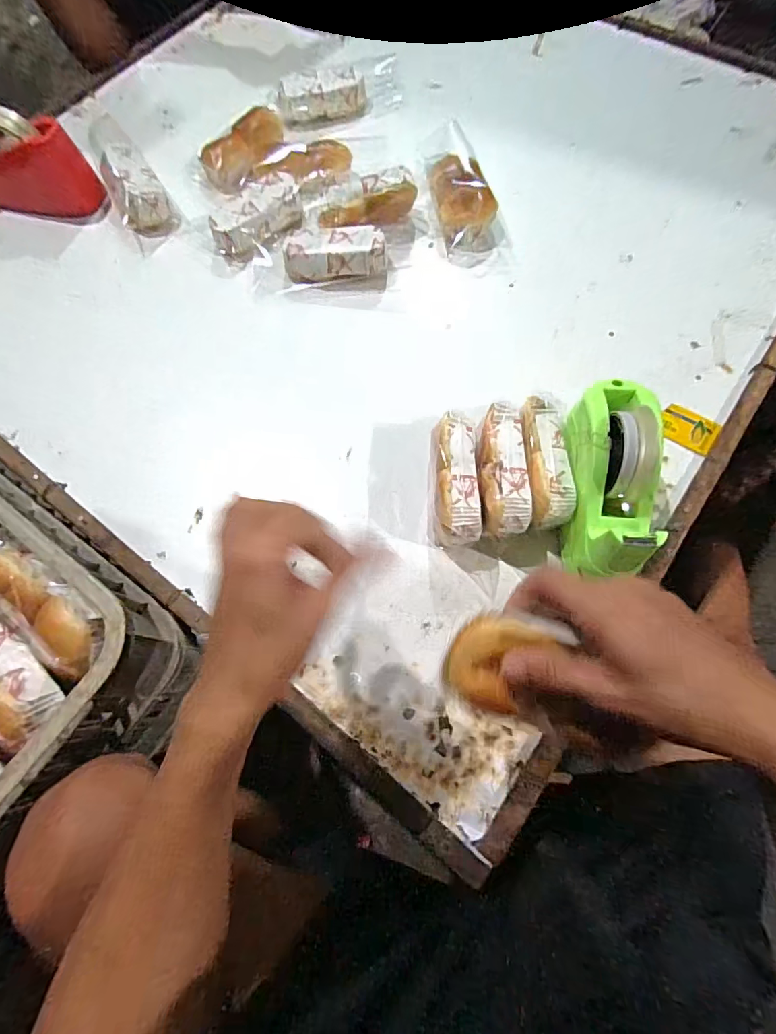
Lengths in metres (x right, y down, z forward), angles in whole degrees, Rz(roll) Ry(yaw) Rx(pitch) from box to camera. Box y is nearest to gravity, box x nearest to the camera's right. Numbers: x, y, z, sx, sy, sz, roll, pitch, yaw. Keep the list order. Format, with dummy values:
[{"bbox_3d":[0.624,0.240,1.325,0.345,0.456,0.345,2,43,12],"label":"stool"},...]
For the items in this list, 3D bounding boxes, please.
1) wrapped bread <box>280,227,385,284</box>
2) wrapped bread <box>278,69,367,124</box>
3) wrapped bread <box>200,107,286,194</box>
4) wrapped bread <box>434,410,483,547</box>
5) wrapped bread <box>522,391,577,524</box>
[{"bbox_3d":[-0.072,-0.350,0.621,0.138,0.054,0.062,4,69,4],"label":"wrapped bread"},{"bbox_3d":[-0.106,-0.678,0.734,0.151,0.037,0.058,-16,69,-4],"label":"wrapped bread"},{"bbox_3d":[-0.219,-0.568,0.706,0.078,0.038,0.151,26,72,12],"label":"wrapped bread"},{"bbox_3d":[0.069,-0.034,0.483,0.045,0.070,0.127,-1,69,2],"label":"wrapped bread"},{"bbox_3d":[0.164,-0.058,0.491,0.046,0.062,0.145,-1,69,2],"label":"wrapped bread"}]

